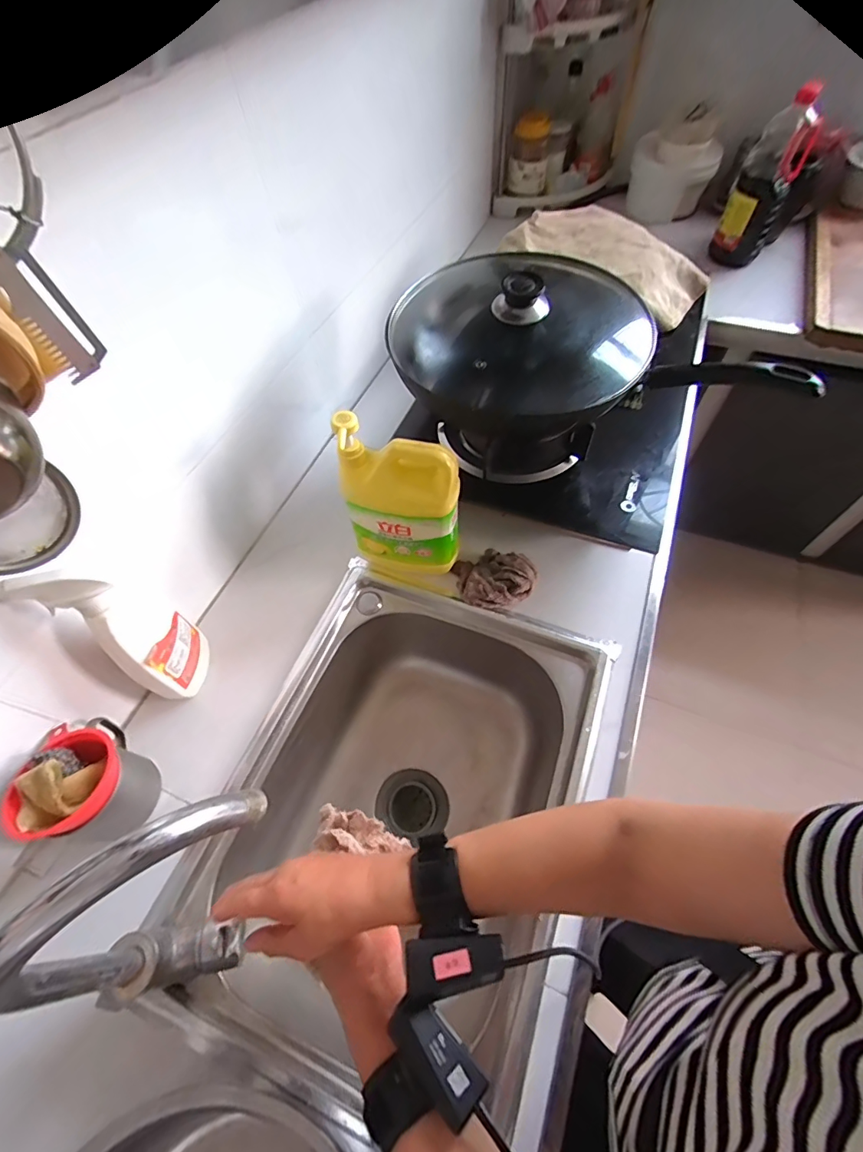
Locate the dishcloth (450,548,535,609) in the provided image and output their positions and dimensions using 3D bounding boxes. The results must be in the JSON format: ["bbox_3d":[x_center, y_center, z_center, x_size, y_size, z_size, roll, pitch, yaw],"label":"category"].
[{"bbox_3d":[0.090,-0.001,0.665,0.106,0.039,0.095,-9,59,-2],"label":"dishcloth"}]

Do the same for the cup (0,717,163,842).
[{"bbox_3d":[-0.362,0.217,0.497,0.091,0.123,0.111,8,59,8],"label":"cup"}]

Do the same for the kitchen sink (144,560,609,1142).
[{"bbox_3d":[-0.028,0.297,0.633,0.386,0.227,0.519,16,61,12],"label":"kitchen sink"}]

